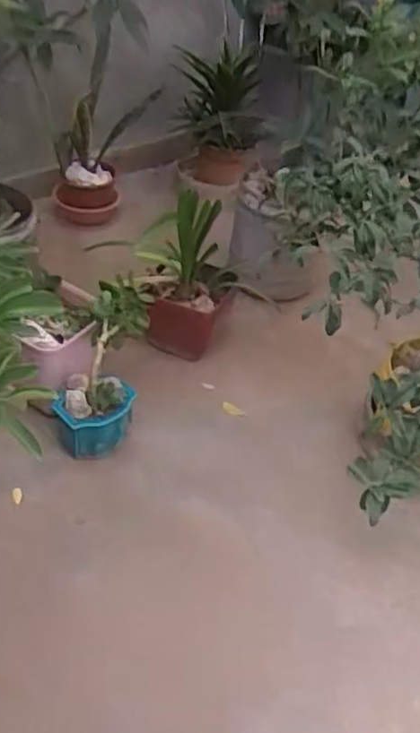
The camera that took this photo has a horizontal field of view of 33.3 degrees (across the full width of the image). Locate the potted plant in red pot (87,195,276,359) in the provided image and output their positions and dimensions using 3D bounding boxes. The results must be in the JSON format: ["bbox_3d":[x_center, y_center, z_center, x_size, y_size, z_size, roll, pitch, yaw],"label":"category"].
[{"bbox_3d":[-0.068,-0.224,1.895,0.226,0.454,0.179,12,43,7],"label":"potted plant in red pot"}]

